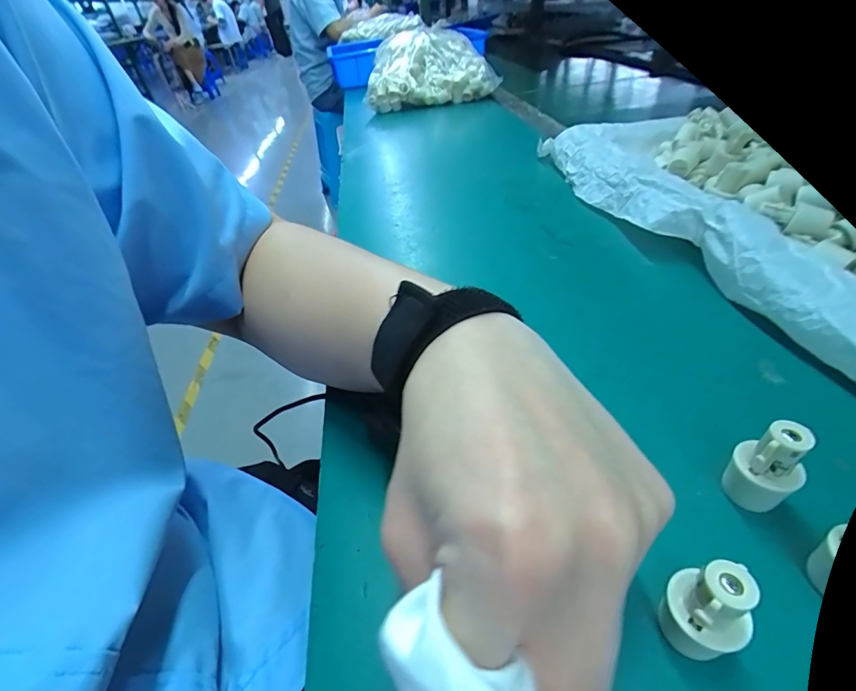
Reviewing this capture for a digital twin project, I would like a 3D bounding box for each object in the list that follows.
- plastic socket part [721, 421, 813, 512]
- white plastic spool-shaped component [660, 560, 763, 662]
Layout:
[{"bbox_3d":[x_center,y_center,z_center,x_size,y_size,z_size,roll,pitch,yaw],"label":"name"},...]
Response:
[{"bbox_3d":[0.138,0.050,0.166,0.021,0.041,0.020,-4,41,3],"label":"plastic socket part"},{"bbox_3d":[0.090,0.089,0.134,0.019,0.043,0.018,-4,41,3],"label":"white plastic spool-shaped component"}]

